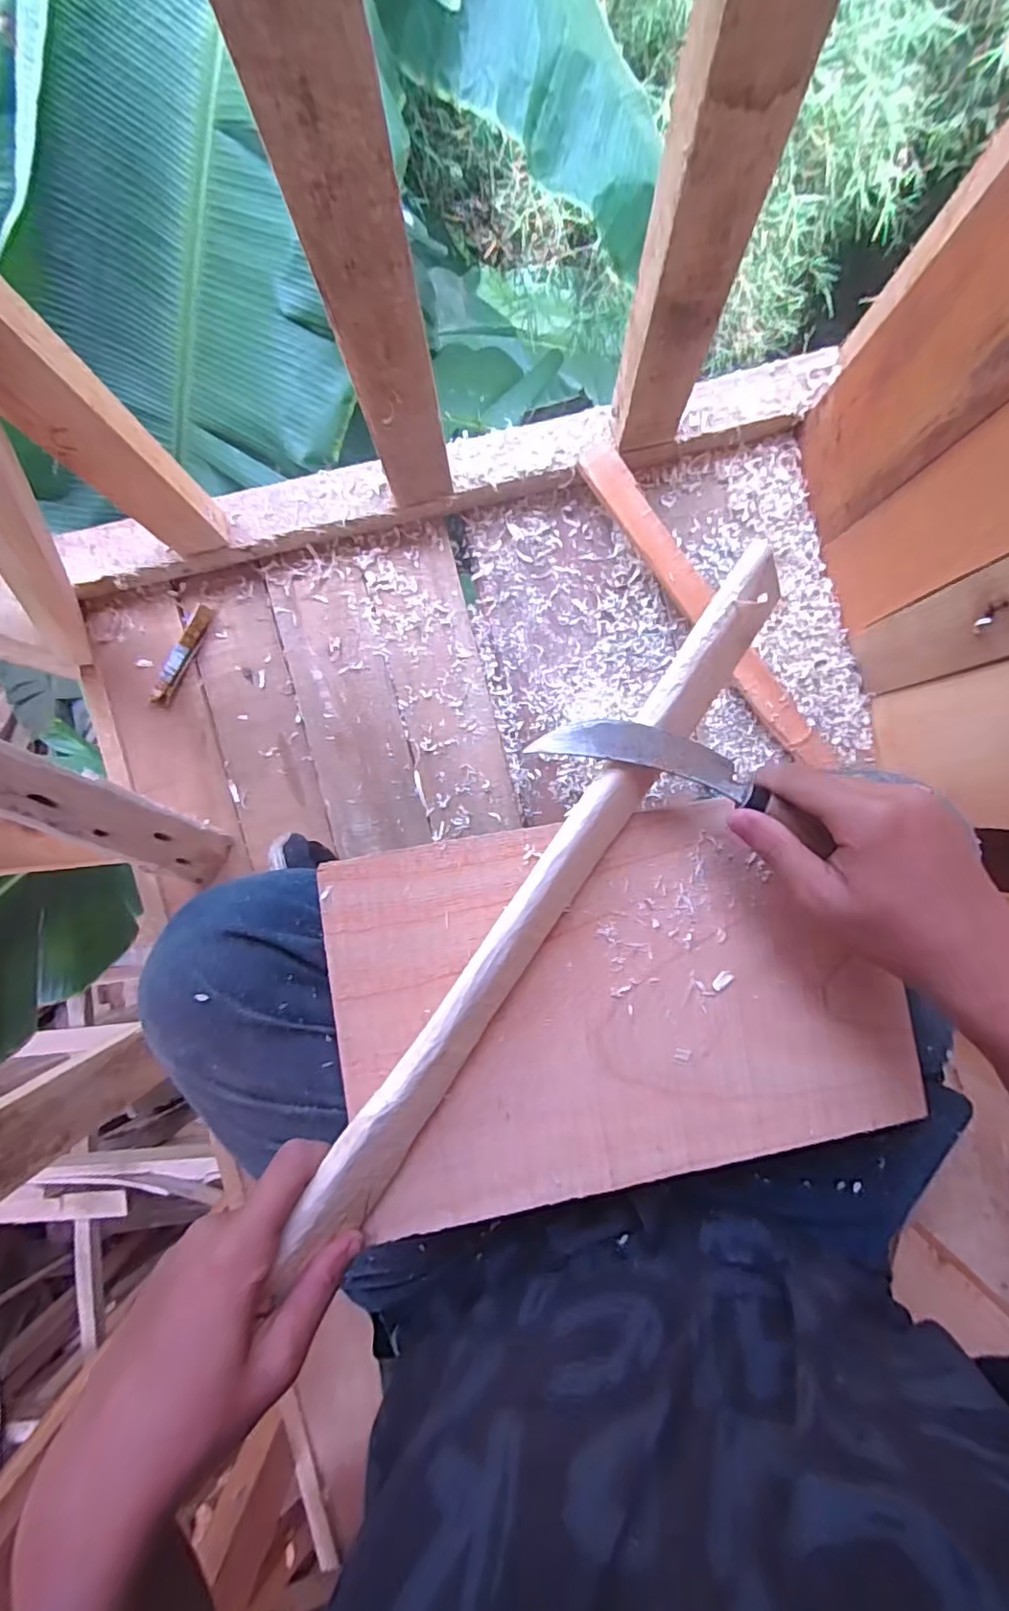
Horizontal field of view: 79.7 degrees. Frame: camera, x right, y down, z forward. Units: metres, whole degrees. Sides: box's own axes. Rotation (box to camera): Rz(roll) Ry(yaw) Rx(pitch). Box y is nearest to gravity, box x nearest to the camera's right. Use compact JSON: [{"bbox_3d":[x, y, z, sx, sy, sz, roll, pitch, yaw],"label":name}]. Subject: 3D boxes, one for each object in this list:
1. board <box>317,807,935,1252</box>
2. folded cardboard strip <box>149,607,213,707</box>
[{"bbox_3d":[0.071,0.110,0.342,0.316,0.005,0.203,-9,88,-7],"label":"board"},{"bbox_3d":[-0.303,-0.141,0.568,0.015,0.015,0.101,25,90,1],"label":"folded cardboard strip"}]

